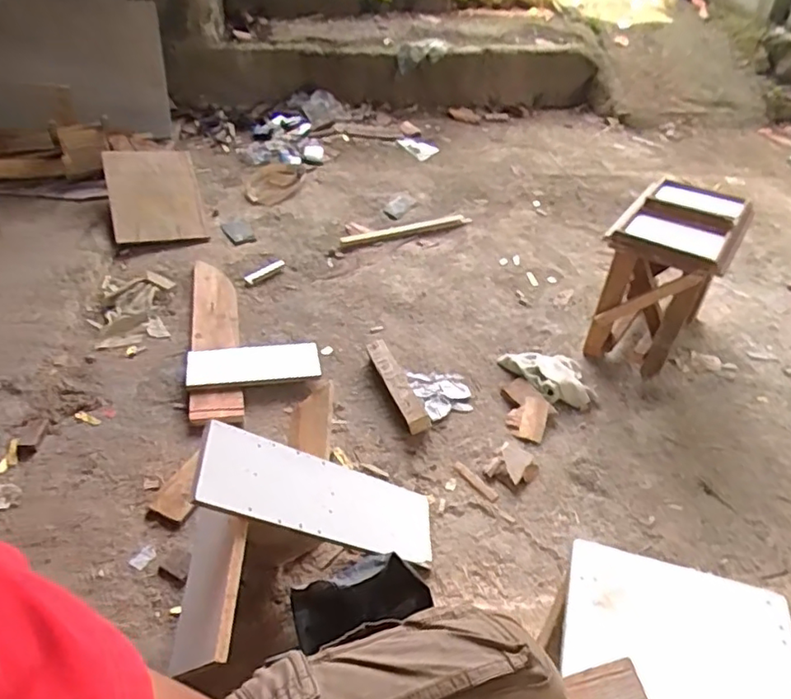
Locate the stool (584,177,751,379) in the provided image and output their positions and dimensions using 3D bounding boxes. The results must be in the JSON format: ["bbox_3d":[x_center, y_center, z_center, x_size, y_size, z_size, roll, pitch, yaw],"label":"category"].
[{"bbox_3d":[0.593,-0.158,1.312,0.210,0.328,0.377,27,46,23],"label":"stool"}]

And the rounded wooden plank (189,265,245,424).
[{"bbox_3d":[-0.400,-0.048,1.299,0.099,0.026,0.548,-6,42,-12],"label":"rounded wooden plank"}]

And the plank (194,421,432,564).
[{"bbox_3d":[-0.100,0.222,0.879,0.403,0.014,0.123,28,41,-31],"label":"plank"}]

